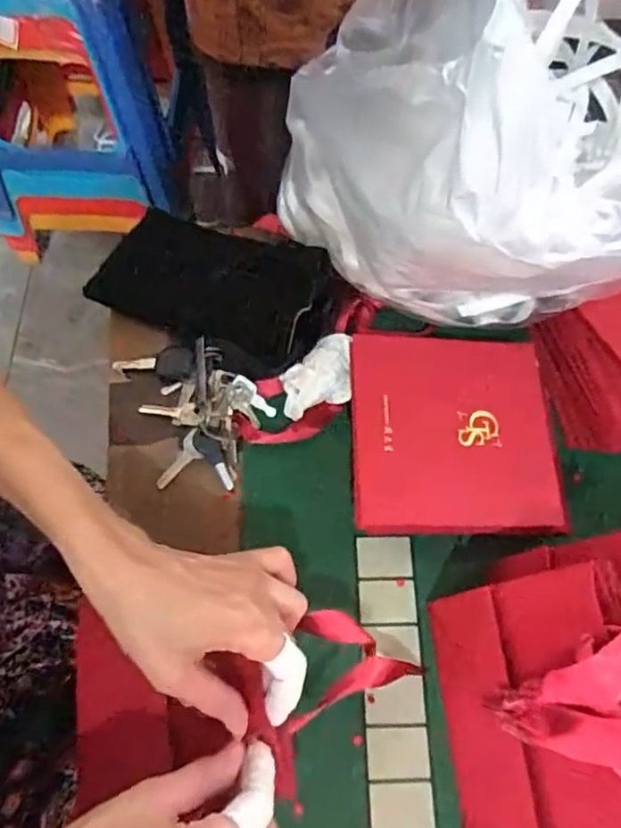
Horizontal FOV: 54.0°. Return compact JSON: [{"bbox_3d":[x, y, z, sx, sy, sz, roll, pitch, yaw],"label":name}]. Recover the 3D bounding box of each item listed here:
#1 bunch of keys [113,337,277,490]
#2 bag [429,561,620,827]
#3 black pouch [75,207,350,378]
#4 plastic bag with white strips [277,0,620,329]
[{"bbox_3d":[-0.086,-0.003,0.485,0.099,0.027,0.125,-18,68,-9],"label":"bunch of keys"},{"bbox_3d":[0.116,0.162,0.329,0.026,0.149,0.135,7,62,-30],"label":"bag"},{"bbox_3d":[-0.080,-0.097,0.500,0.202,0.018,0.111,14,88,5],"label":"black pouch"},{"bbox_3d":[0.123,-0.172,0.374,0.259,0.233,0.218,-25,69,-12],"label":"plastic bag with white strips"}]

